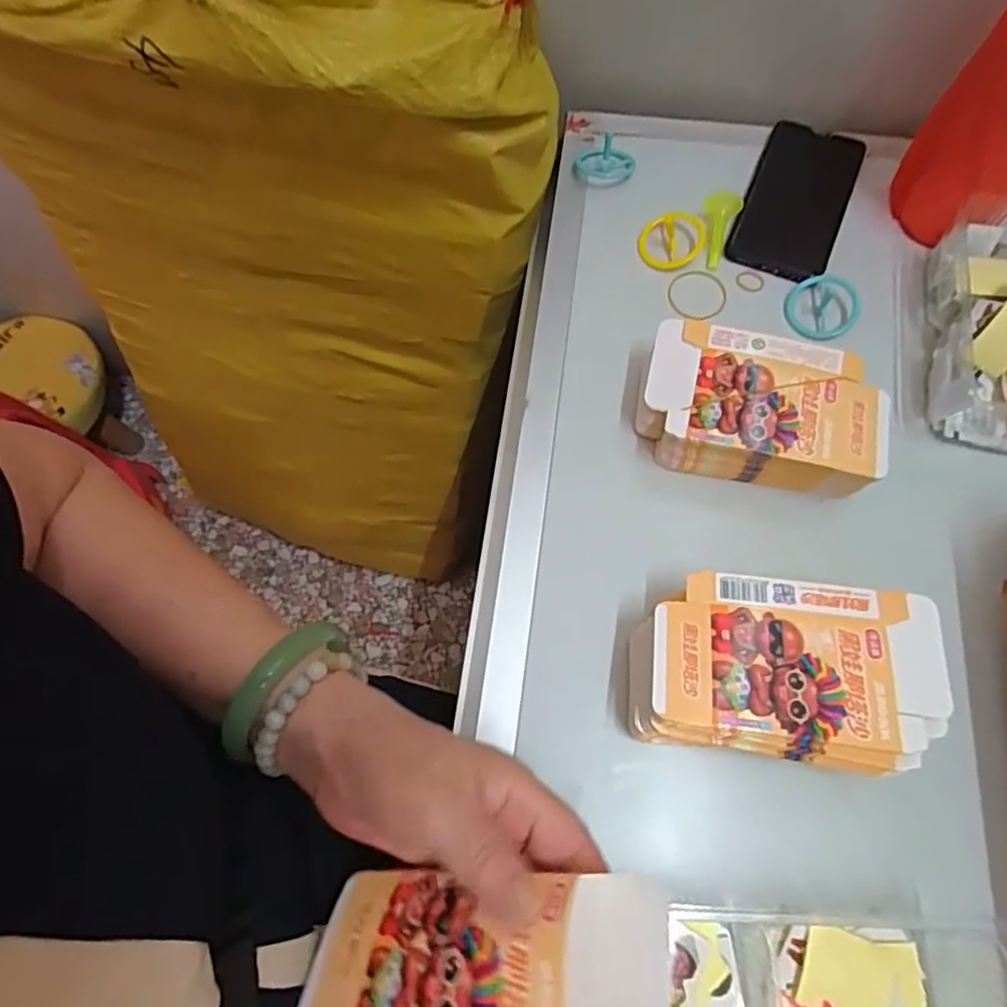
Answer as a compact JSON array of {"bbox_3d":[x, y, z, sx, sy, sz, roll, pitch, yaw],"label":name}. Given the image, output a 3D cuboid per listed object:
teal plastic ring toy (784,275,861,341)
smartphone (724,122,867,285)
[{"bbox_3d":[0.236,-0.145,0.476,0.050,0.008,0.052,-5,74,16],"label":"teal plastic ring toy"},{"bbox_3d":[0.236,-0.244,0.515,0.075,0.009,0.155,22,70,10],"label":"smartphone"}]

